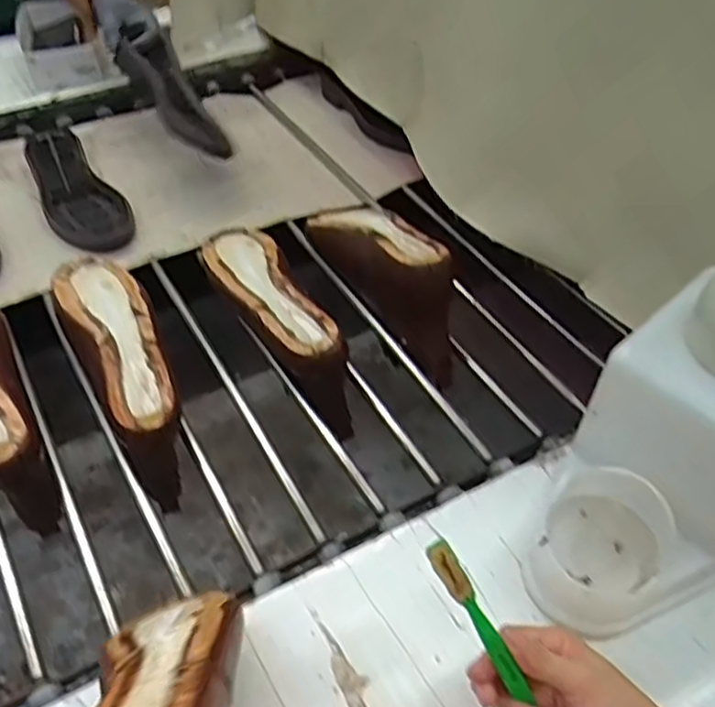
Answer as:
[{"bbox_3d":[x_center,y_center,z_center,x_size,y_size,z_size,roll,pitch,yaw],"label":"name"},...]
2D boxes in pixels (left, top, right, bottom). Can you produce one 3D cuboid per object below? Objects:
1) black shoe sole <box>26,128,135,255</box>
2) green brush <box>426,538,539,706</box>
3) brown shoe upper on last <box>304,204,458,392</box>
[{"bbox_3d":[-0.360,-0.209,0.897,0.089,0.029,0.236,-26,55,-22],"label":"black shoe sole"},{"bbox_3d":[0.086,0.187,0.428,0.015,0.017,0.167,-33,101,-26],"label":"green brush"},{"bbox_3d":[0.039,-0.092,0.768,0.073,0.116,0.254,-27,54,-22],"label":"brown shoe upper on last"}]

